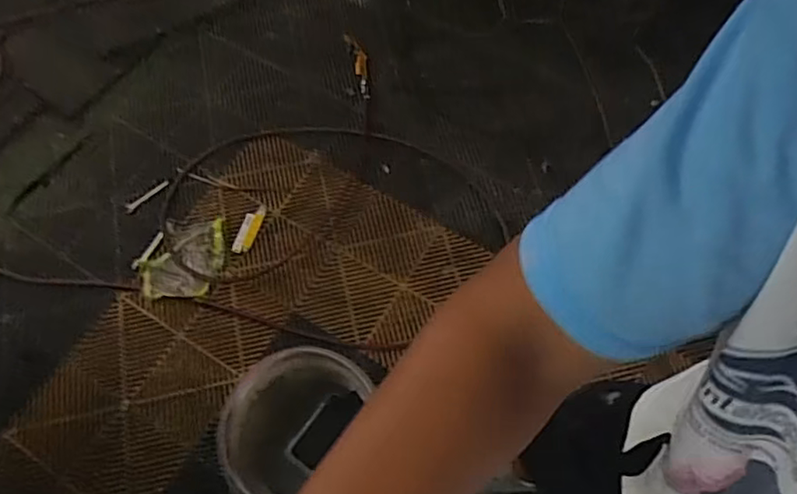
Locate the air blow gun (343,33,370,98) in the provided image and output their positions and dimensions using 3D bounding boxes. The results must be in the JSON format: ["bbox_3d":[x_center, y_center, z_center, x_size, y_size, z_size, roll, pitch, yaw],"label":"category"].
[{"bbox_3d":[-0.110,-0.527,1.790,0.048,0.023,0.199,-14,86,-7],"label":"air blow gun"}]

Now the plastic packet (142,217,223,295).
[{"bbox_3d":[-0.543,0.025,1.558,0.194,0.017,0.203,0,66,0],"label":"plastic packet"}]

